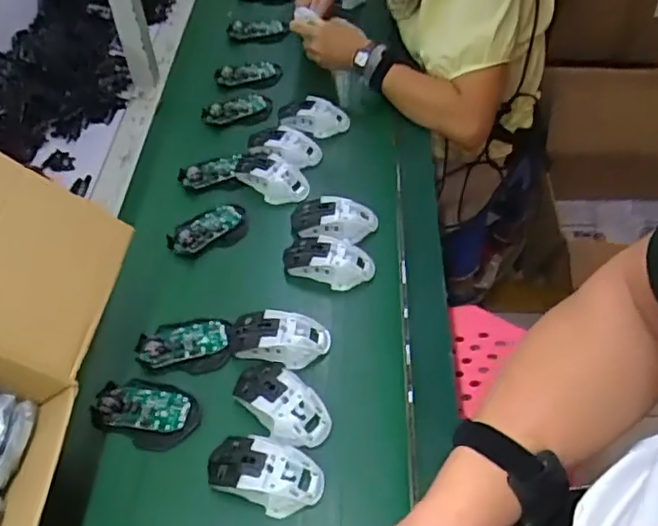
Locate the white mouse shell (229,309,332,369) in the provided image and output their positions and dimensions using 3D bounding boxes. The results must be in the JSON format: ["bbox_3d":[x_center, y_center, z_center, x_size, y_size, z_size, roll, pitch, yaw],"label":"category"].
[{"bbox_3d":[-0.059,0.088,0.730,0.117,0.033,0.070,3,53,4],"label":"white mouse shell"}]

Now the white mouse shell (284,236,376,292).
[{"bbox_3d":[-0.001,-0.002,0.810,0.117,0.038,0.062,15,55,13],"label":"white mouse shell"}]

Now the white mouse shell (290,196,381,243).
[{"bbox_3d":[0.007,-0.061,0.860,0.118,0.032,0.073,6,53,6],"label":"white mouse shell"}]

